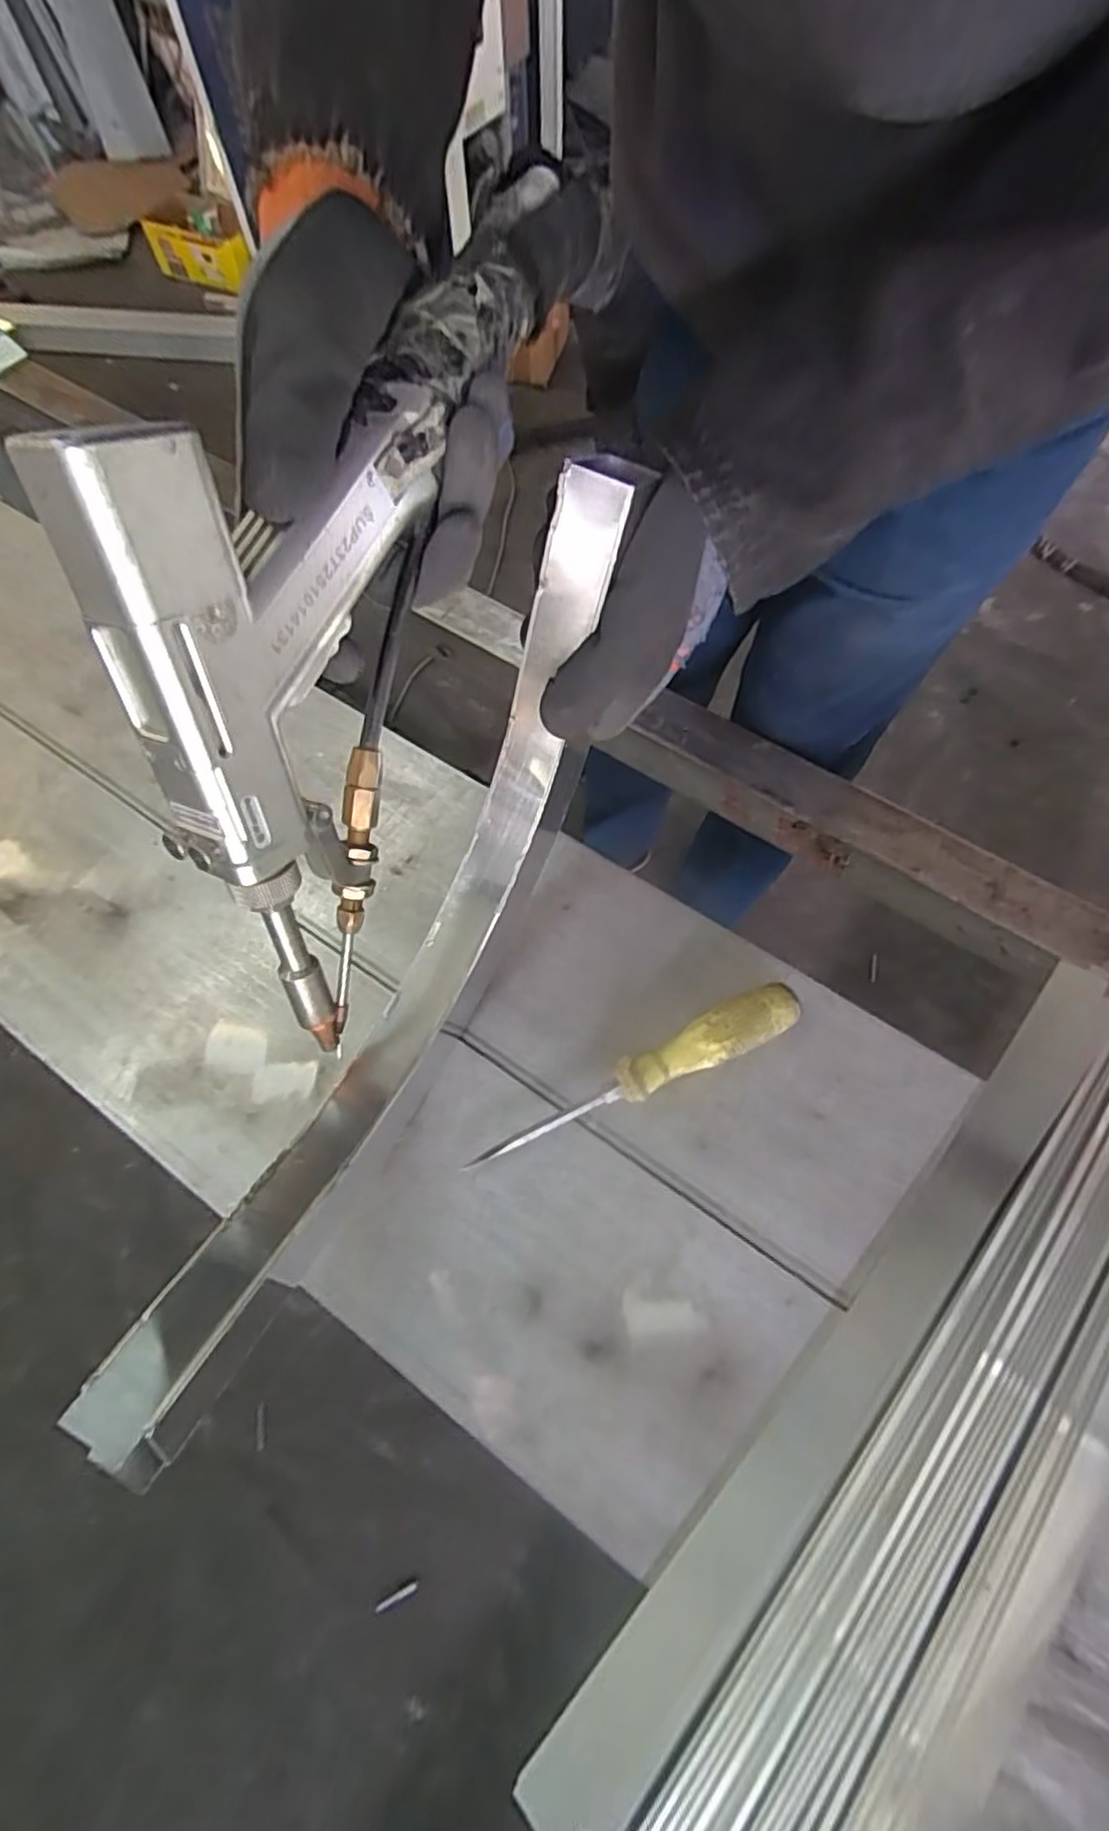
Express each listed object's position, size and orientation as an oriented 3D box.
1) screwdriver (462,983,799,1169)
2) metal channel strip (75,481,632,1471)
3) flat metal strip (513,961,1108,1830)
[{"bbox_3d":[0.047,0.090,0.383,0.192,0.031,0.027,-23,68,-9],"label":"screwdriver"},{"bbox_3d":[-0.064,0.012,0.306,0.031,0.121,0.382,25,85,11],"label":"metal channel strip"},{"bbox_3d":[0.163,0.207,0.344,0.040,0.009,0.477,39,73,16],"label":"flat metal strip"}]

